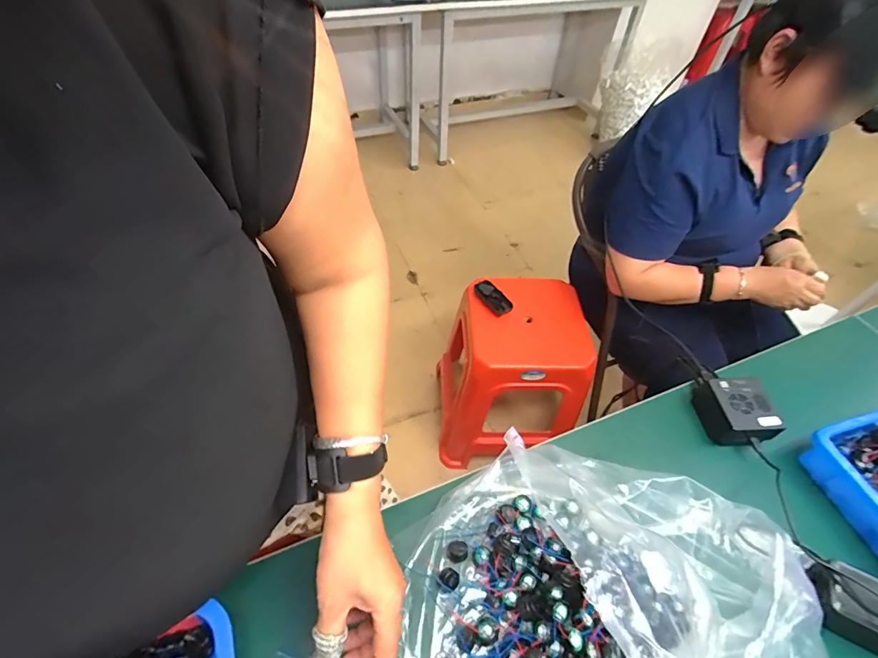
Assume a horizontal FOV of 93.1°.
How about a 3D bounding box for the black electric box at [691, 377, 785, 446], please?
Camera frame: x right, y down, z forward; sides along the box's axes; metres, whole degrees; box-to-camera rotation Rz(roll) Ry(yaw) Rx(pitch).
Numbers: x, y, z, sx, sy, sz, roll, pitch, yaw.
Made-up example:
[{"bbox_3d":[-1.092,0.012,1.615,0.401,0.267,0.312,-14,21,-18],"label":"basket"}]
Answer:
[{"bbox_3d":[0.389,0.107,0.545,0.073,0.053,0.071,0,51,-3],"label":"black electric box"}]

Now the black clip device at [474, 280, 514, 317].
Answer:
[{"bbox_3d":[0.132,-0.077,1.022,0.047,0.022,0.107,-31,66,-26],"label":"black clip device"}]

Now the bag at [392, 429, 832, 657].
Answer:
[{"bbox_3d":[0.159,0.274,0.401,0.401,0.079,0.293,13,52,8],"label":"bag"}]

